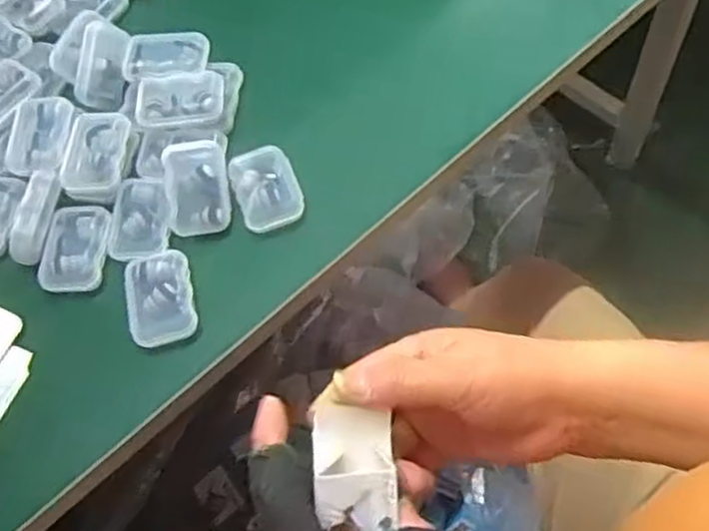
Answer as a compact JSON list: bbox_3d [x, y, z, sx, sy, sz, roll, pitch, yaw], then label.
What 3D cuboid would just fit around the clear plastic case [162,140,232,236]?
[{"bbox_3d":[-0.096,-0.048,0.450,0.038,0.014,0.056,-9,88,6],"label":"clear plastic case"}]

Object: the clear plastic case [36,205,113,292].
[{"bbox_3d":[-0.167,-0.013,0.441,0.035,0.014,0.056,2,61,6],"label":"clear plastic case"}]

